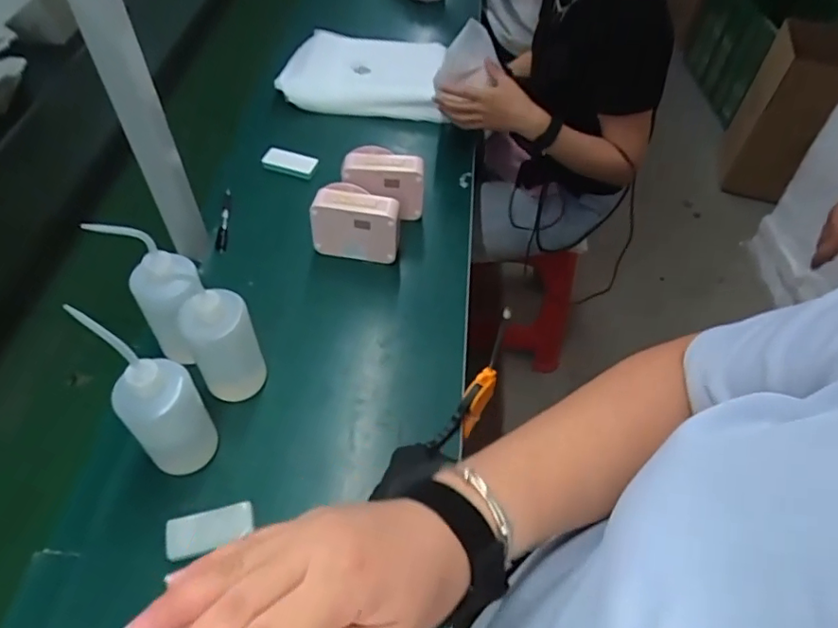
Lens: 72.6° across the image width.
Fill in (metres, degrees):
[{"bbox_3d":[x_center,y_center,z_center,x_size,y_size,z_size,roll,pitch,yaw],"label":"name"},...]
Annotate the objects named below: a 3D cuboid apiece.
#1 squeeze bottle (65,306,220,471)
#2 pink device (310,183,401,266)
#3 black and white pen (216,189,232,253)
[{"bbox_3d":[-0.275,0.091,0.604,0.076,0.232,0.079,-28,59,-23],"label":"squeeze bottle"},{"bbox_3d":[-0.094,-0.130,0.871,0.130,0.112,0.063,8,52,2],"label":"pink device"},{"bbox_3d":[-0.312,-0.151,0.919,0.015,0.018,0.131,-2,52,-5],"label":"black and white pen"}]

